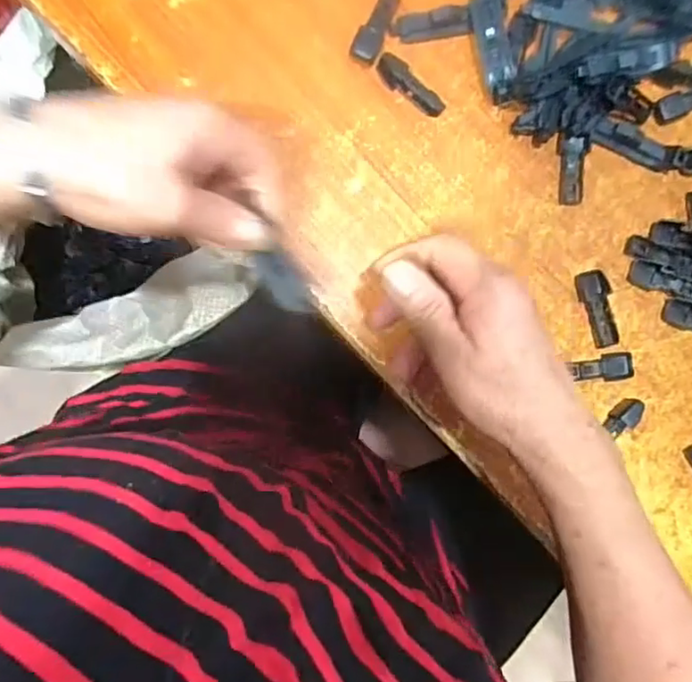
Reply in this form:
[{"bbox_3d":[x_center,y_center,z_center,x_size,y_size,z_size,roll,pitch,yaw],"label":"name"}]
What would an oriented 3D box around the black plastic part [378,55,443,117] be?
[{"bbox_3d":[0.042,-0.164,0.382,0.051,0.017,0.015,36,84,-4],"label":"black plastic part"}]

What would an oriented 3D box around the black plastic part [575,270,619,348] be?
[{"bbox_3d":[0.166,-0.021,0.393,0.018,0.008,0.050,-16,89,-7],"label":"black plastic part"}]

